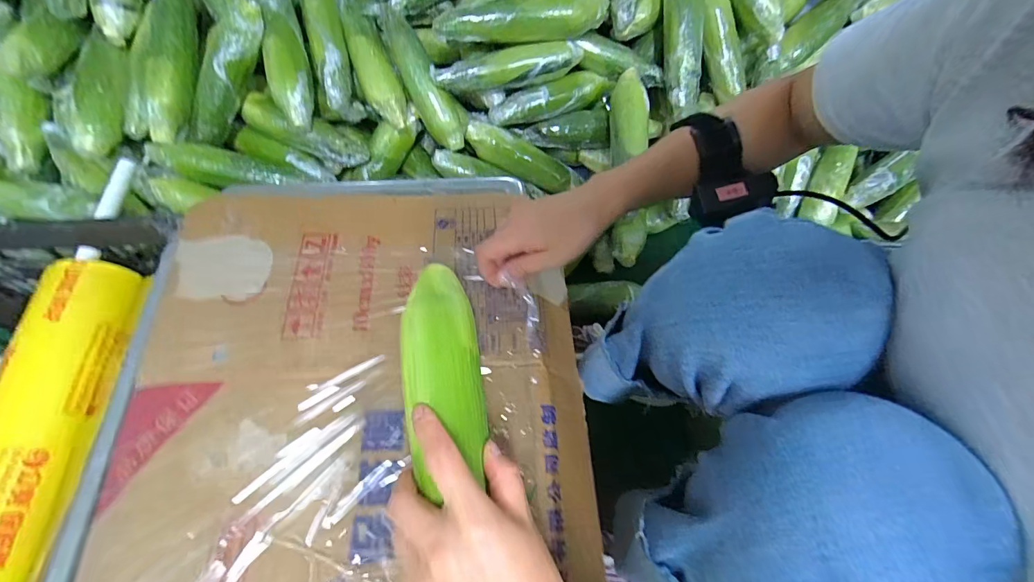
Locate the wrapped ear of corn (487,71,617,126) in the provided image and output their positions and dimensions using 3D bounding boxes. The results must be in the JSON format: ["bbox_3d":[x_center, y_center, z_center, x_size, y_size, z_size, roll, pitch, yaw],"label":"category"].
[{"bbox_3d":[0.054,-0.301,0.675,0.206,0.042,0.040,-22,66,-12],"label":"wrapped ear of corn"}]

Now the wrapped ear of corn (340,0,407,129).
[{"bbox_3d":[-0.212,-0.345,0.633,0.056,0.046,0.230,-19,86,-12],"label":"wrapped ear of corn"}]

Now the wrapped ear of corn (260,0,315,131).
[{"bbox_3d":[-0.316,-0.332,0.588,0.054,0.057,0.217,-8,96,-7],"label":"wrapped ear of corn"}]

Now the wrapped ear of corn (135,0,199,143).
[{"bbox_3d":[-0.467,-0.318,0.578,0.055,0.051,0.234,6,93,0],"label":"wrapped ear of corn"}]

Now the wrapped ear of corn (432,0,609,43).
[{"bbox_3d":[0.012,-0.382,0.614,0.253,0.056,0.050,-13,64,-8],"label":"wrapped ear of corn"}]

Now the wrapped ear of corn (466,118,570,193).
[{"bbox_3d":[0.004,-0.213,0.694,0.178,0.040,0.043,23,62,-20],"label":"wrapped ear of corn"}]

